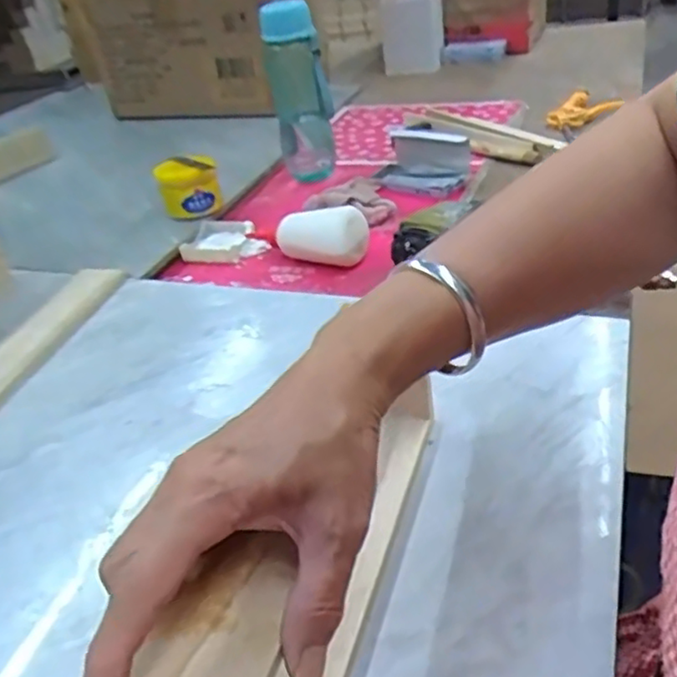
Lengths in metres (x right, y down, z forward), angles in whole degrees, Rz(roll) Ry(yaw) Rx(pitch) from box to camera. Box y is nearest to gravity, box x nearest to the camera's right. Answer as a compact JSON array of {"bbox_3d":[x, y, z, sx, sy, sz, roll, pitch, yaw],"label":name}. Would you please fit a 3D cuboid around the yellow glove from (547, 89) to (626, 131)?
[{"bbox_3d":[0.369,-0.351,1.014,0.145,0.025,0.062,-33,41,-31],"label":"yellow glove"}]

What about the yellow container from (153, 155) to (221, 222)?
[{"bbox_3d":[-0.195,-0.197,0.861,0.078,0.070,0.058,-11,34,-3],"label":"yellow container"}]

